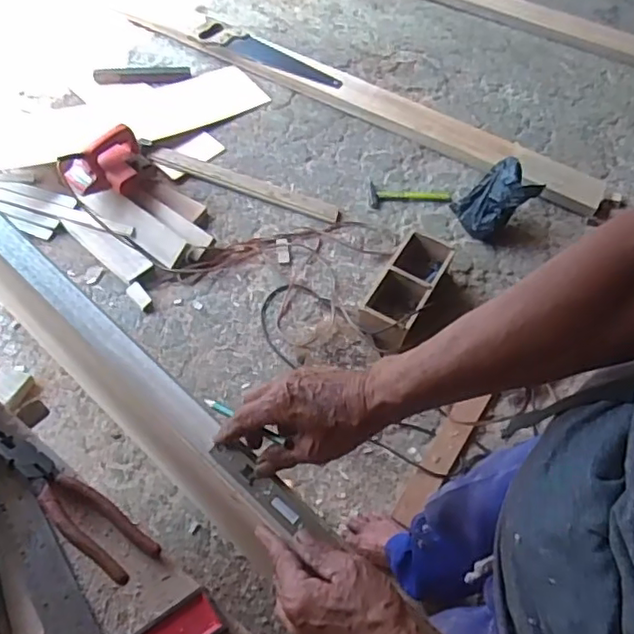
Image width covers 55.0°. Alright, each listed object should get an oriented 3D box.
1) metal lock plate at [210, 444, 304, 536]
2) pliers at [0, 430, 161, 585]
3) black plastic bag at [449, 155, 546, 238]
[{"bbox_3d":[-0.051,0.144,0.526,0.099,0.005,0.022,37,64,19],"label":"metal lock plate"},{"bbox_3d":[-0.226,0.161,0.545,0.188,0.028,0.044,33,62,17],"label":"pliers"},{"bbox_3d":[0.490,-0.333,1.666,0.165,0.171,0.153,-21,61,-15],"label":"black plastic bag"}]

